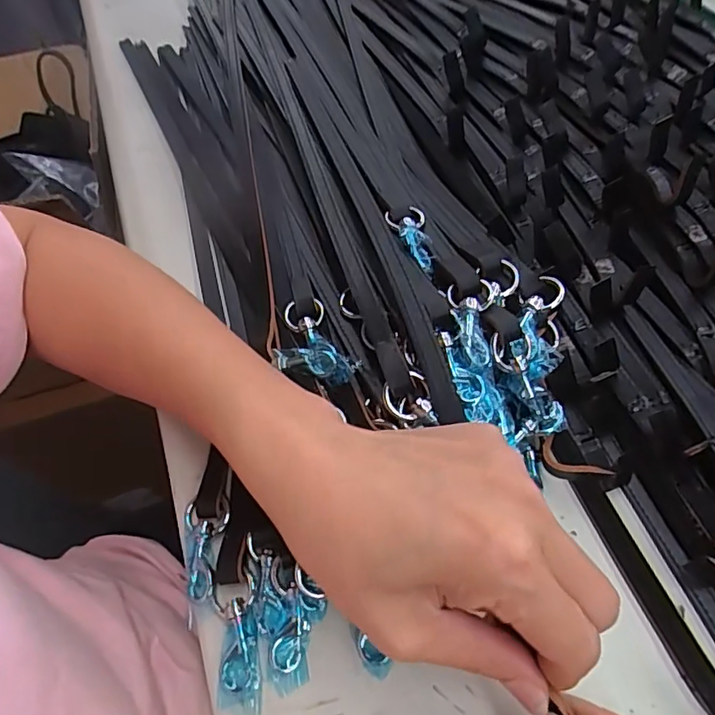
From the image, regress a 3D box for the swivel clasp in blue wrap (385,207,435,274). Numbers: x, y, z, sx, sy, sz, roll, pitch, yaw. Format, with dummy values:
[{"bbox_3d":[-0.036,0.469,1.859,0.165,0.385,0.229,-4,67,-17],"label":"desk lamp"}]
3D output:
[{"bbox_3d":[0.032,-0.067,0.289,0.021,0.005,0.050,-18,59,-4],"label":"swivel clasp in blue wrap"}]

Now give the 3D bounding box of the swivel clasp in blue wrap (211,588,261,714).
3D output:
[{"bbox_3d":[-0.053,0.128,0.230,0.018,0.006,0.048,-12,58,0],"label":"swivel clasp in blue wrap"}]

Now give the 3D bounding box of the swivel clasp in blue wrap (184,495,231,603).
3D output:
[{"bbox_3d":[-0.071,0.091,0.254,0.020,0.008,0.045,-11,58,0],"label":"swivel clasp in blue wrap"}]

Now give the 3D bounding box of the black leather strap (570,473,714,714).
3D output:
[{"bbox_3d":[0.132,0.107,0.236,0.016,0.014,0.116,-19,59,-4],"label":"black leather strap"}]

